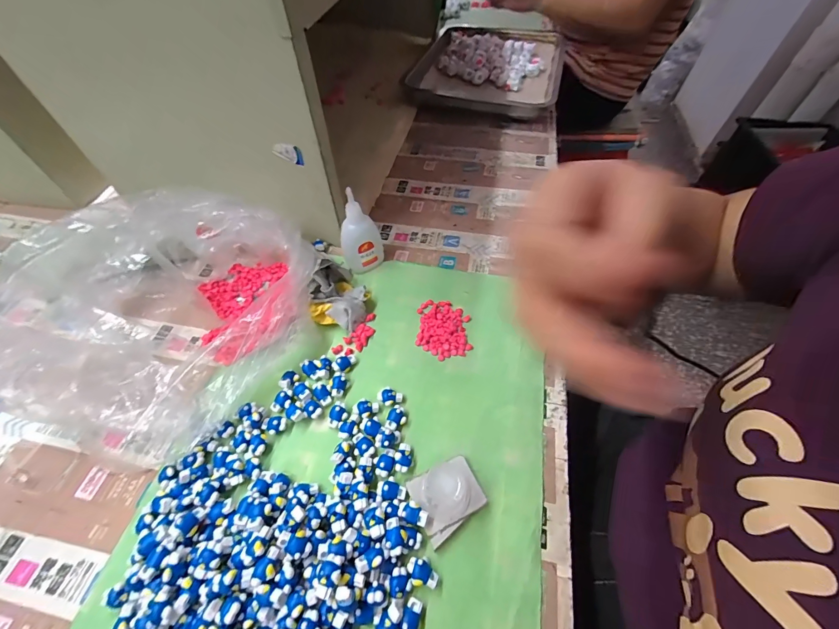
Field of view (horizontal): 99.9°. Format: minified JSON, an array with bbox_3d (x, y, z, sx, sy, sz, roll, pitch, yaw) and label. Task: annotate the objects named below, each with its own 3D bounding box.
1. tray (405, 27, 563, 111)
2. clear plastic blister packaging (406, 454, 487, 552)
[{"bbox_3d":[0.138,-0.486,0.675,0.256,0.054,0.232,15,57,11],"label":"tray"},{"bbox_3d":[0.020,0.127,0.251,0.048,0.041,0.045,-25,59,-15],"label":"clear plastic blister packaging"}]

